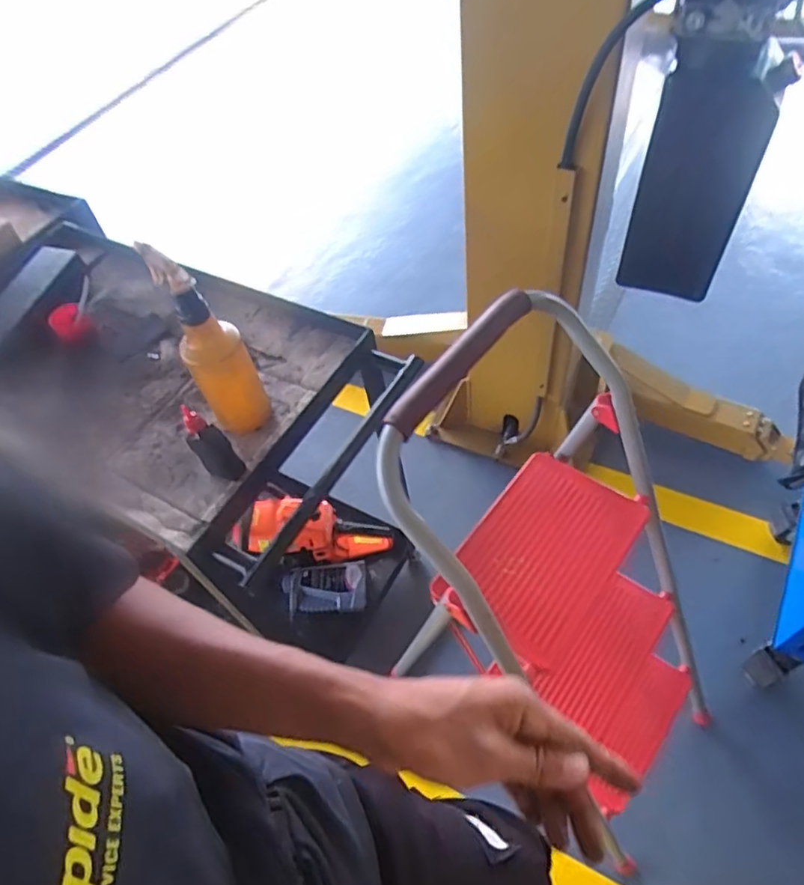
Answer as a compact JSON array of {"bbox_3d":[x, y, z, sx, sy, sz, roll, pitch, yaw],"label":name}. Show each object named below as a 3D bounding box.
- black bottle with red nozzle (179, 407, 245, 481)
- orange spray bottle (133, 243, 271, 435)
[{"bbox_3d":[-0.266,0.003,0.830,0.033,0.125,0.047,4,46,42],"label":"black bottle with red nozzle"},{"bbox_3d":[-0.249,-0.124,0.811,0.094,0.275,0.092,-27,56,-11],"label":"orange spray bottle"}]

